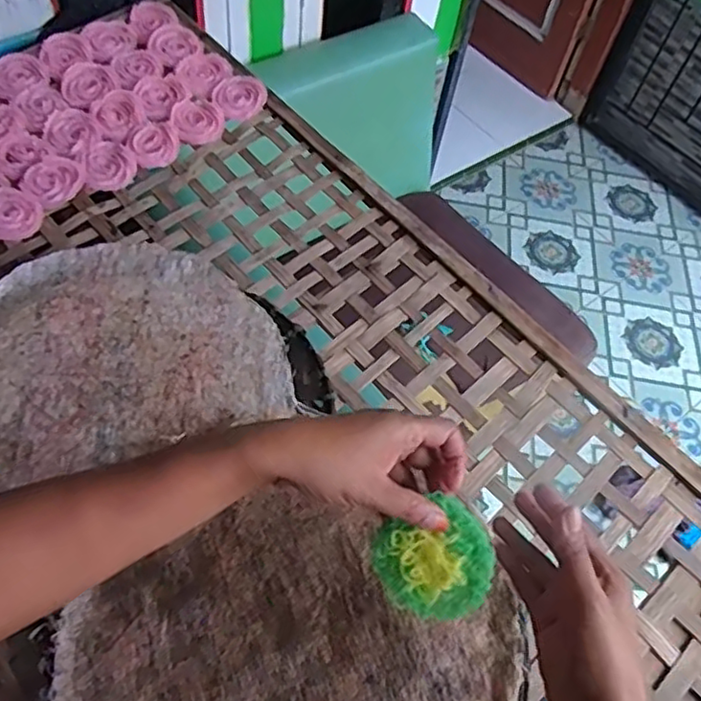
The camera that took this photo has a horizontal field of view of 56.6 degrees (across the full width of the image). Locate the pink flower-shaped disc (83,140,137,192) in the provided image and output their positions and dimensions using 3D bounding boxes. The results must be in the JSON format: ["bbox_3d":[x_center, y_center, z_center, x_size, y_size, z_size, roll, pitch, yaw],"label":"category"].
[{"bbox_3d":[-0.311,-0.240,0.839,0.064,0.011,0.080,-17,57,-15],"label":"pink flower-shaped disc"}]

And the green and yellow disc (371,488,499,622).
[{"bbox_3d":[0.055,0.141,0.425,0.077,0.010,0.071,-30,88,16],"label":"green and yellow disc"}]

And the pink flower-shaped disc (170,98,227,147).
[{"bbox_3d":[-0.205,-0.311,0.880,0.067,0.012,0.078,-19,58,-16],"label":"pink flower-shaped disc"}]

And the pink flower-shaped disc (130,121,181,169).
[{"bbox_3d":[-0.257,-0.273,0.858,0.062,0.011,0.072,-19,58,-15],"label":"pink flower-shaped disc"}]

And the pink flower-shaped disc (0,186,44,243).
[{"bbox_3d":[-0.414,-0.165,0.788,0.078,0.015,0.068,35,60,20],"label":"pink flower-shaped disc"}]

